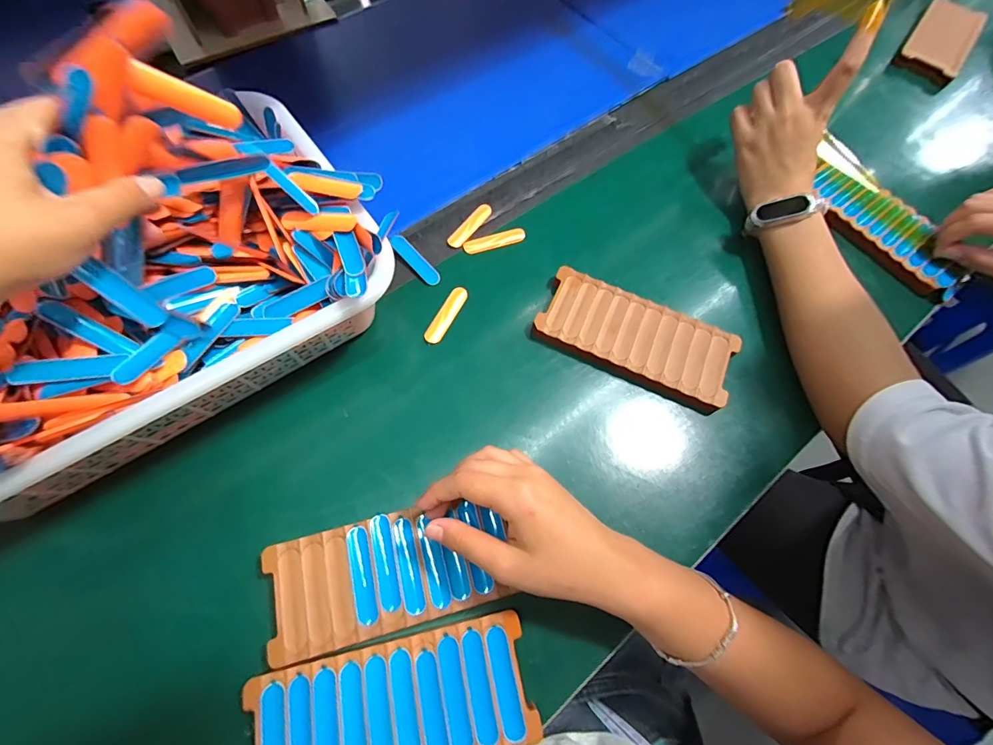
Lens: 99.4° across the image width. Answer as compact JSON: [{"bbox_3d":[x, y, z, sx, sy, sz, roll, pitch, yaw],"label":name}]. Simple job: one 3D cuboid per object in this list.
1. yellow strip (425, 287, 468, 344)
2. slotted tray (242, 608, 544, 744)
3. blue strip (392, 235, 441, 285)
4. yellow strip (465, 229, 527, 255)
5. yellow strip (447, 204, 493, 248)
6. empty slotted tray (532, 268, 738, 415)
[{"bbox_3d":[-0.046,-0.053,0.386,0.018,0.005,0.061,24,68,8],"label":"yellow strip"},{"bbox_3d":[-0.064,0.212,0.268,0.169,0.018,0.074,-10,68,-7],"label":"slotted tray"},{"bbox_3d":[-0.078,-0.109,0.405,0.016,0.004,0.063,-41,83,-12],"label":"blue strip"},{"bbox_3d":[-0.002,-0.132,0.424,0.062,0.004,0.015,-18,69,-10],"label":"yellow strip"},{"bbox_3d":[-0.026,-0.149,0.426,0.017,0.004,0.061,34,70,11],"label":"yellow strip"},{"bbox_3d":[0.125,-0.030,0.381,0.169,0.018,0.078,26,69,8],"label":"empty slotted tray"}]

